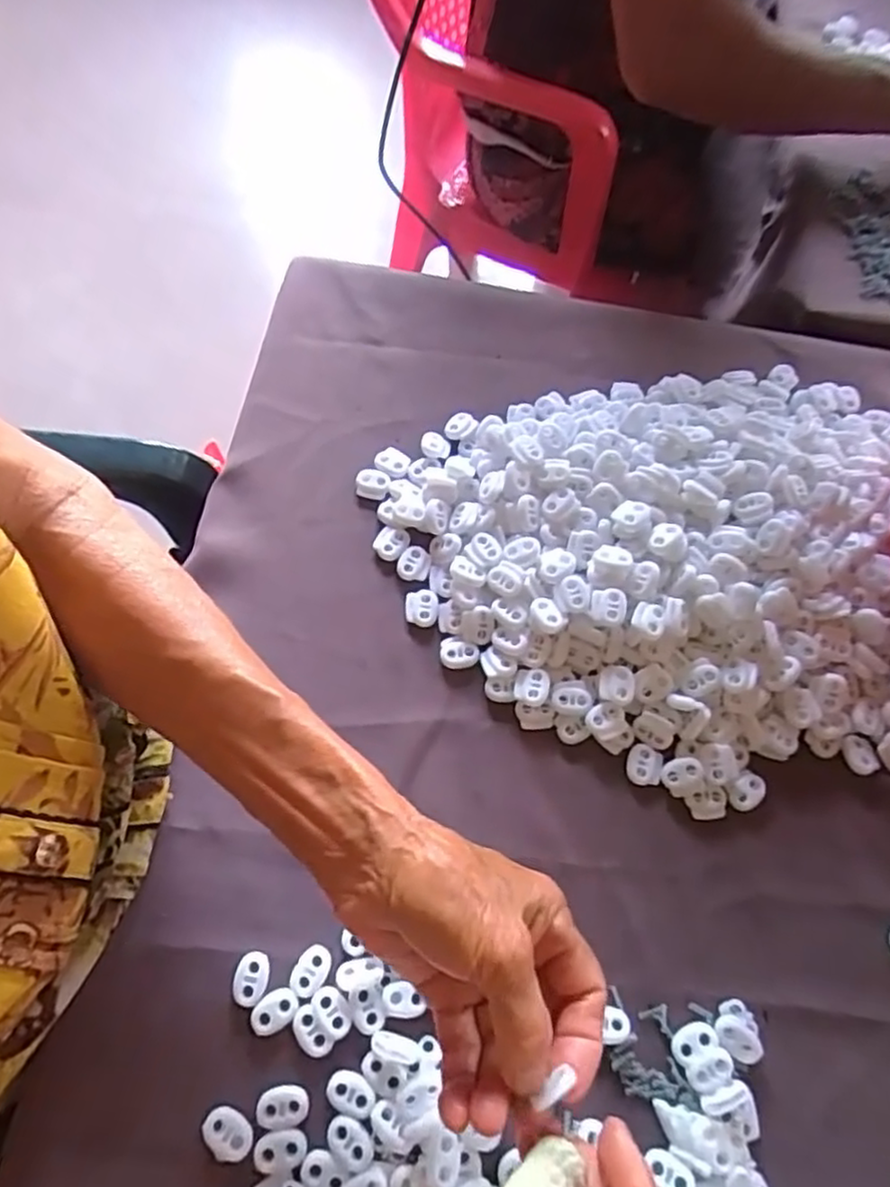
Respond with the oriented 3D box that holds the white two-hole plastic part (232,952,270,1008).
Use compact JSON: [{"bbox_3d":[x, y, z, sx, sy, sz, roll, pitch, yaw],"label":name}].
[{"bbox_3d":[-0.093,0.184,0.328,0.016,0.004,0.022,9,68,3],"label":"white two-hole plastic part"}]

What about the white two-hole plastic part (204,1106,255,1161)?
[{"bbox_3d":[-0.095,0.238,0.304,0.022,0.004,0.017,43,73,15],"label":"white two-hole plastic part"}]

